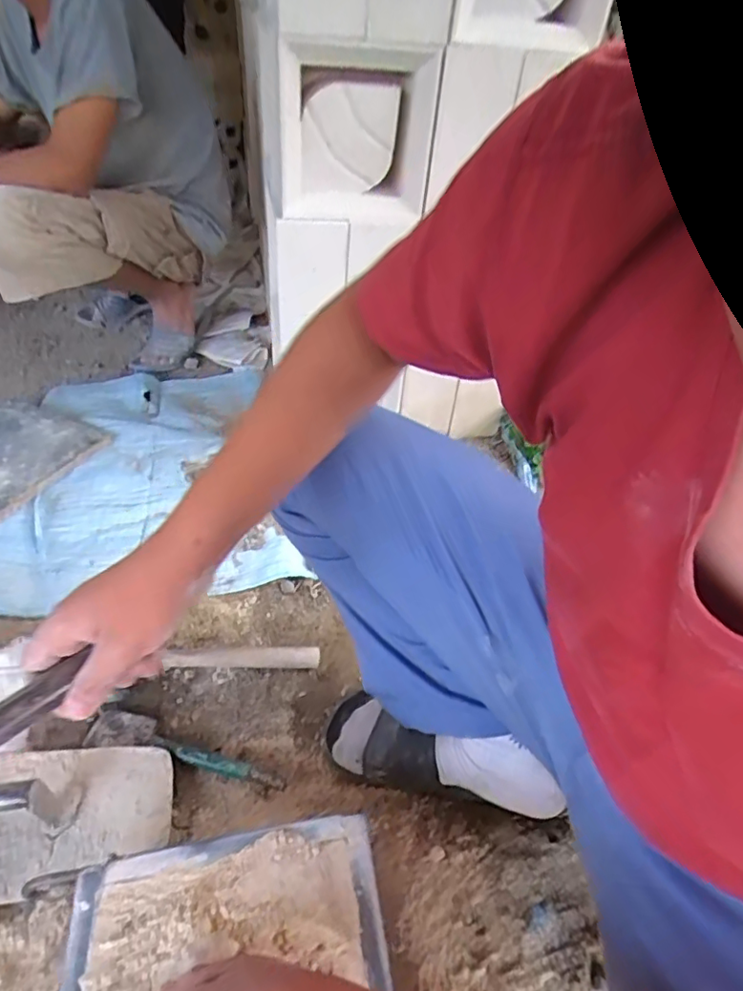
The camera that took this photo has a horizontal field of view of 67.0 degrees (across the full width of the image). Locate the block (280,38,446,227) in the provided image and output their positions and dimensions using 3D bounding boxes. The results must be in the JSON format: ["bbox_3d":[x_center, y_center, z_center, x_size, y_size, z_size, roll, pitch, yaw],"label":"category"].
[{"bbox_3d":[-0.019,-0.502,0.782,0.207,0.200,0.066,-3,42,-7],"label":"block"}]

